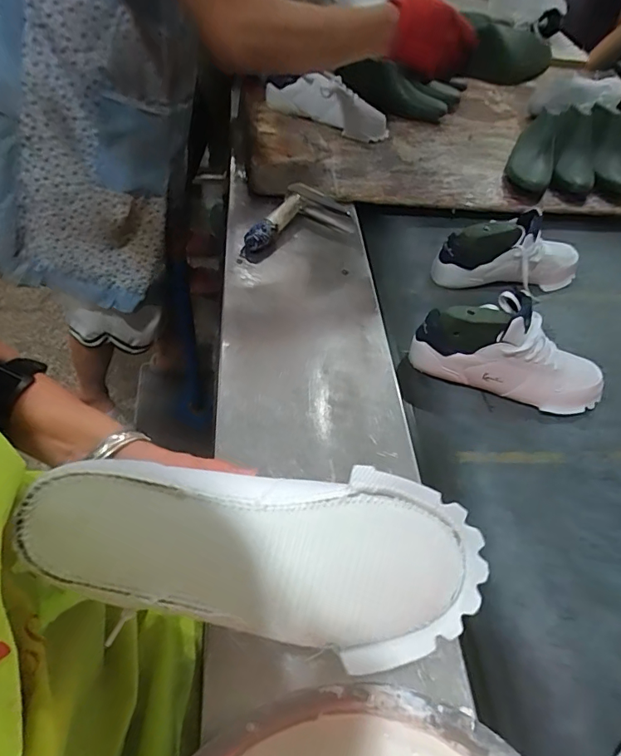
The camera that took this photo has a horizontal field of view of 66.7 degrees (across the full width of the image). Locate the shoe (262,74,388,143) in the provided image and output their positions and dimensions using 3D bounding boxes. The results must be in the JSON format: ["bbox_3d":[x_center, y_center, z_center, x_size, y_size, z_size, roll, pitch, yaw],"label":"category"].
[{"bbox_3d":[0.045,-0.633,1.079,0.281,0.082,0.110,29,55,13],"label":"shoe"}]

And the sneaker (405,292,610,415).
[{"bbox_3d":[0.293,-0.039,0.674,0.282,0.122,0.091,14,53,3],"label":"sneaker"}]

